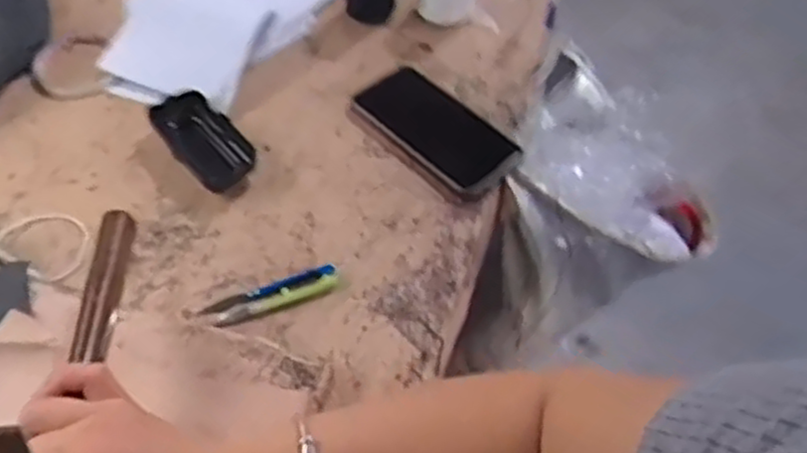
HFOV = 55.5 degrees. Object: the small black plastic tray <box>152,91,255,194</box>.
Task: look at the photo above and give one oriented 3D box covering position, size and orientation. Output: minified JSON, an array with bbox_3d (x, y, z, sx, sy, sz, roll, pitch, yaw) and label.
[{"bbox_3d":[-0.175,-0.075,0.658,0.053,0.023,0.114,-32,58,-24],"label":"small black plastic tray"}]

